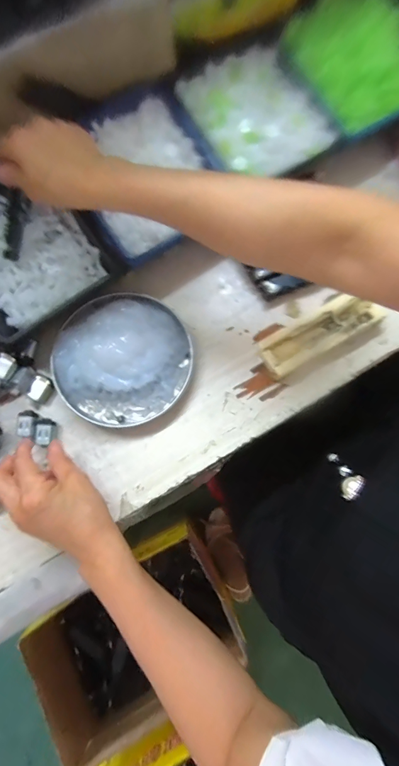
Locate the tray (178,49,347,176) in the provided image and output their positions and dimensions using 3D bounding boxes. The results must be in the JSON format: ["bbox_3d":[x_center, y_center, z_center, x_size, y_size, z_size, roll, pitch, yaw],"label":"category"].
[{"bbox_3d":[0.065,-0.301,0.429,0.137,0.033,0.146,-33,79,-9],"label":"tray"}]

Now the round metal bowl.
[{"bbox_3d":[-0.081,-0.028,0.399,0.140,0.028,0.139,0,76,-2],"label":"round metal bowl"}]

